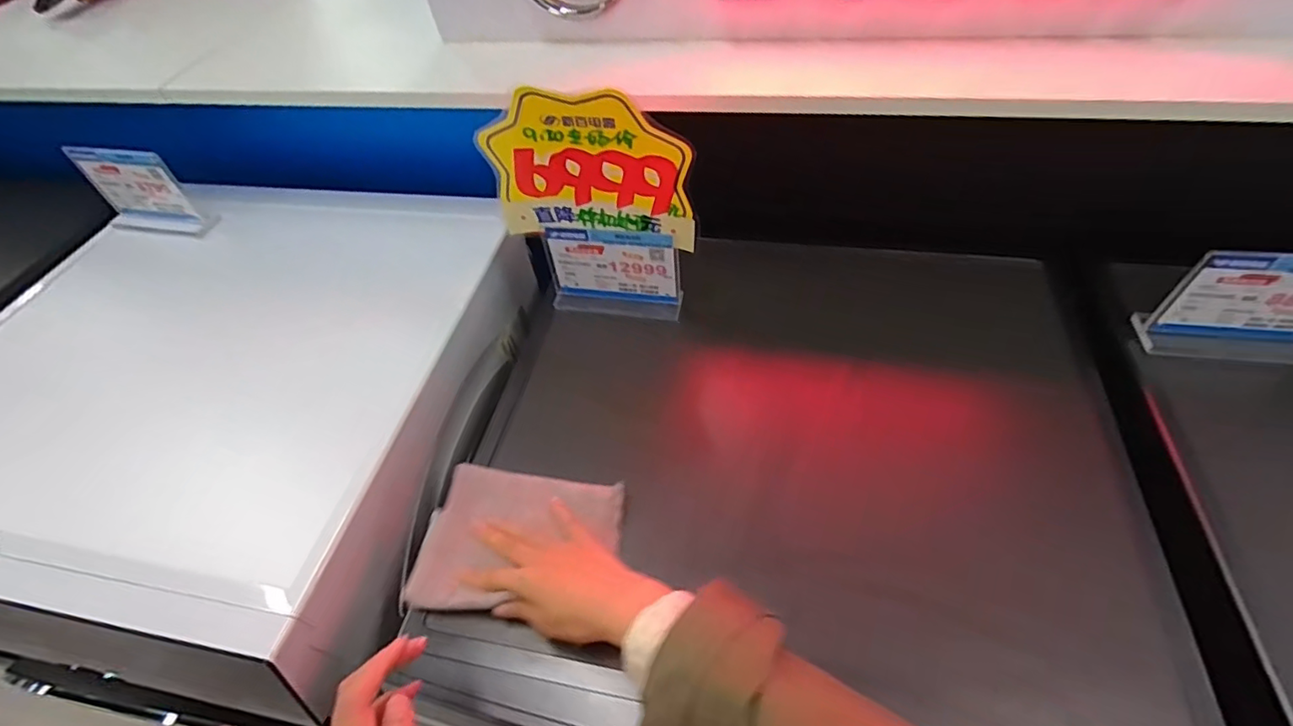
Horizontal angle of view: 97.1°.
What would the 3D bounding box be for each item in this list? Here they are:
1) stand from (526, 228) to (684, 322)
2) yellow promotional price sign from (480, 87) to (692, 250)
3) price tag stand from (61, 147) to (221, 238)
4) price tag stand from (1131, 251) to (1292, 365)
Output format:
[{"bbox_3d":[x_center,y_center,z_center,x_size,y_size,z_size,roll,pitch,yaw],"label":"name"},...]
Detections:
[{"bbox_3d":[-0.046,-0.097,0.644,0.167,0.117,0.023,4,52,9],"label":"stand"},{"bbox_3d":[-0.055,-0.179,0.538,0.194,0.166,0.011,7,59,10],"label":"yellow promotional price sign"},{"bbox_3d":[-0.682,-0.229,0.768,0.143,0.121,0.045,6,52,10],"label":"price tag stand"},{"bbox_3d":[0.576,-0.050,0.541,0.157,0.118,0.051,1,51,6],"label":"price tag stand"}]

